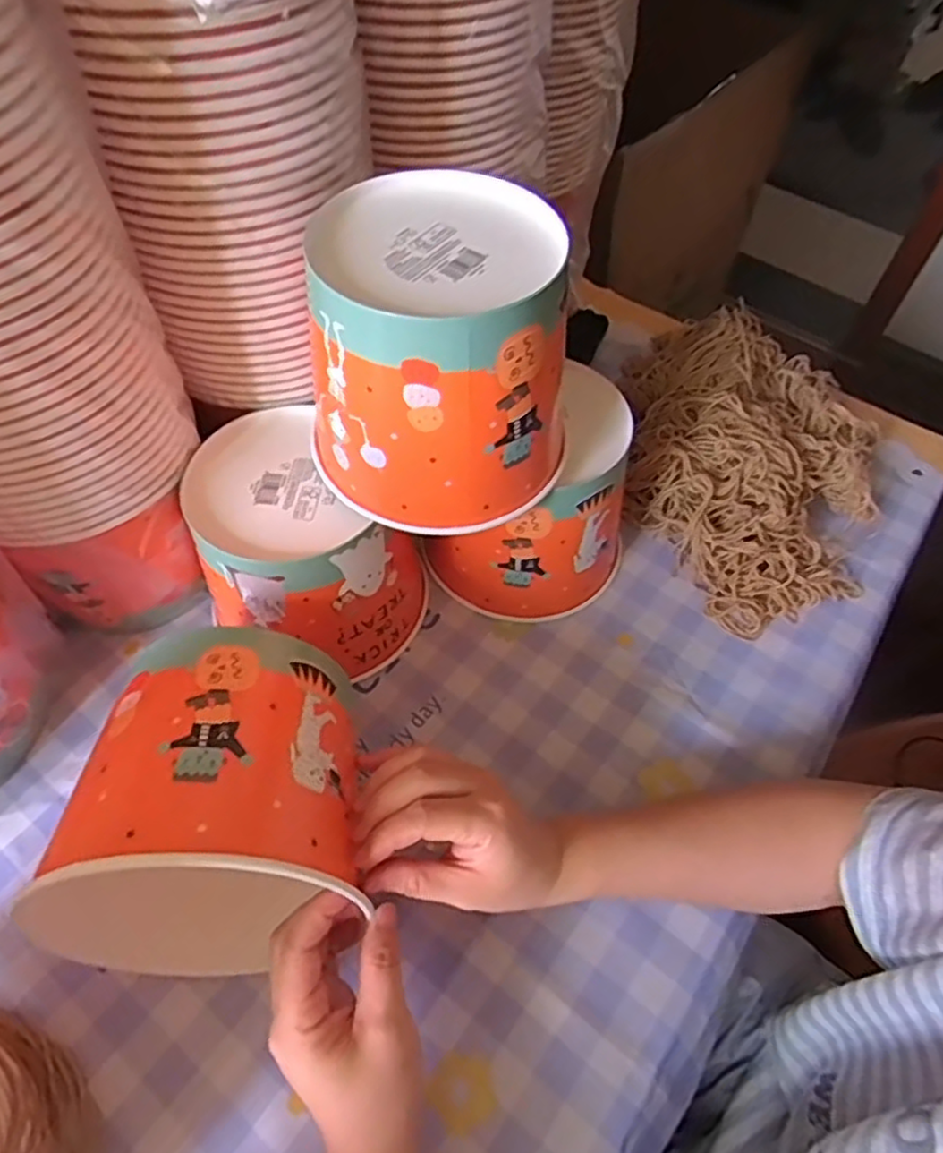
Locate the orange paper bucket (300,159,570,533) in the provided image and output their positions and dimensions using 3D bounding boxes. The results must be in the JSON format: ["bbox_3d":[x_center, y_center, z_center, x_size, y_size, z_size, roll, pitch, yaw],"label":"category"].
[{"bbox_3d":[-0.017,-0.122,0.391,0.138,0.131,0.139,0,56,-3],"label":"orange paper bucket"}]

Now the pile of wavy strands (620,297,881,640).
[{"bbox_3d":[0.238,-0.105,0.587,0.215,0.067,0.312,8,56,3],"label":"pile of wavy strands"}]

